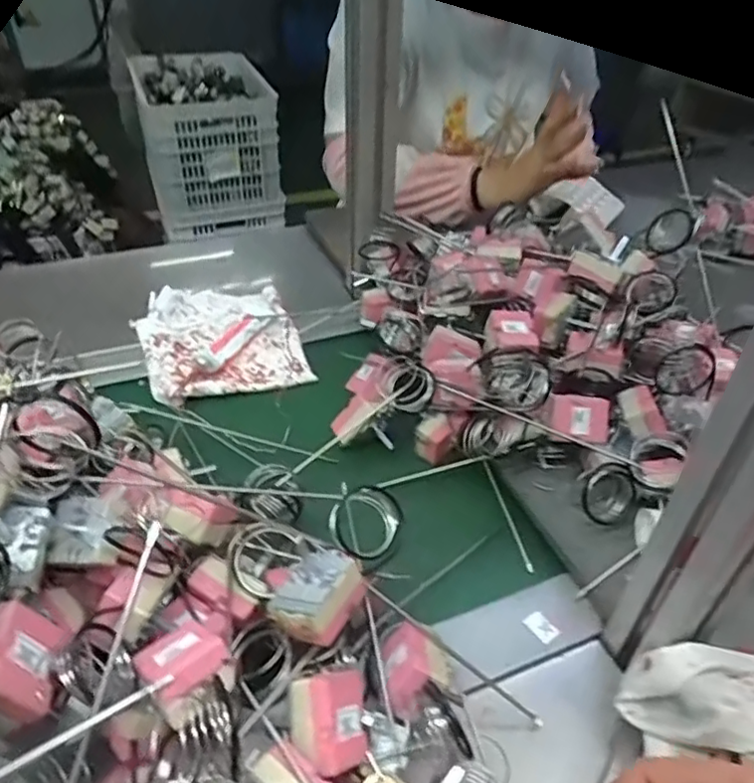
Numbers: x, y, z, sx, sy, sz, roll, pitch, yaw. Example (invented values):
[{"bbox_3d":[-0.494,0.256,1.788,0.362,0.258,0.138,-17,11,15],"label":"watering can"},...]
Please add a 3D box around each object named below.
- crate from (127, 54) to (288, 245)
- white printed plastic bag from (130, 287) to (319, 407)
[{"bbox_3d":[-0.491,-0.695,1.799,0.313,0.376,0.465,-11,43,-17],"label":"crate"},{"bbox_3d":[-0.162,-0.057,0.643,0.148,0.028,0.172,-13,43,-19],"label":"white printed plastic bag"}]

